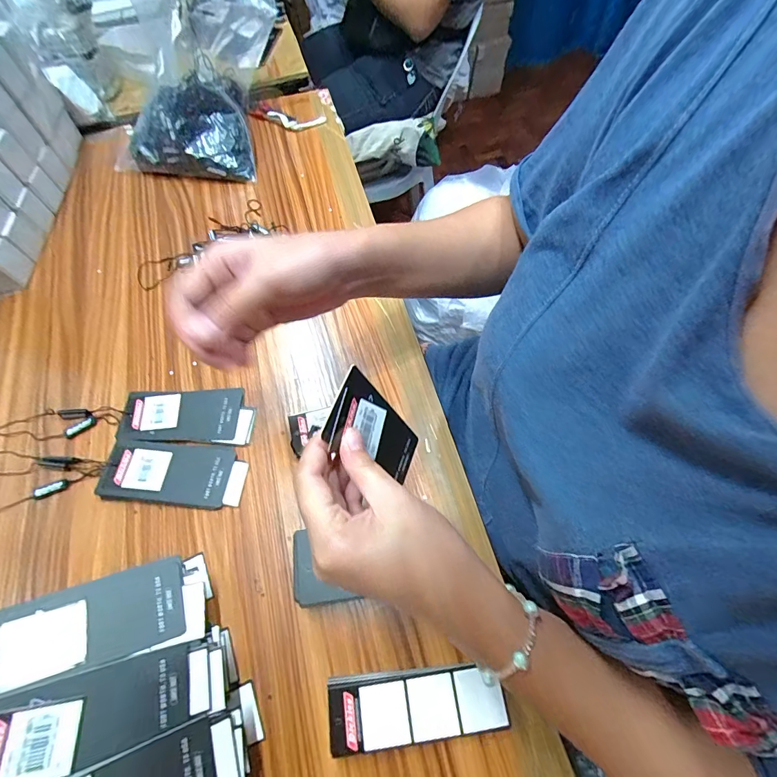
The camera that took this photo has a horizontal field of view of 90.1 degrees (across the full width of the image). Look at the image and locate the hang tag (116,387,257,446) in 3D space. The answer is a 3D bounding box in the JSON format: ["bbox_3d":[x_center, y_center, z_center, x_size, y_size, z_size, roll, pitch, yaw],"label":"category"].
[{"bbox_3d":[-0.189,0.026,0.365,0.121,0.010,0.054,-2,65,2],"label":"hang tag"}]

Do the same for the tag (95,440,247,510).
[{"bbox_3d":[-0.190,0.075,0.344,0.121,0.014,0.055,2,65,4],"label":"tag"}]

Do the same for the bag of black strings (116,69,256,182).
[{"bbox_3d":[-0.268,-0.331,0.496,0.175,0.080,0.110,-4,64,1],"label":"bag of black strings"}]

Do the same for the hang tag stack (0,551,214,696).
[{"bbox_3d":[-0.192,0.158,0.267,0.126,0.028,0.056,-3,60,-33],"label":"hang tag stack"}]

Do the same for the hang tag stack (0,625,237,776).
[{"bbox_3d":[-0.170,0.199,0.245,0.136,0.028,0.047,-2,60,-31],"label":"hang tag stack"}]

